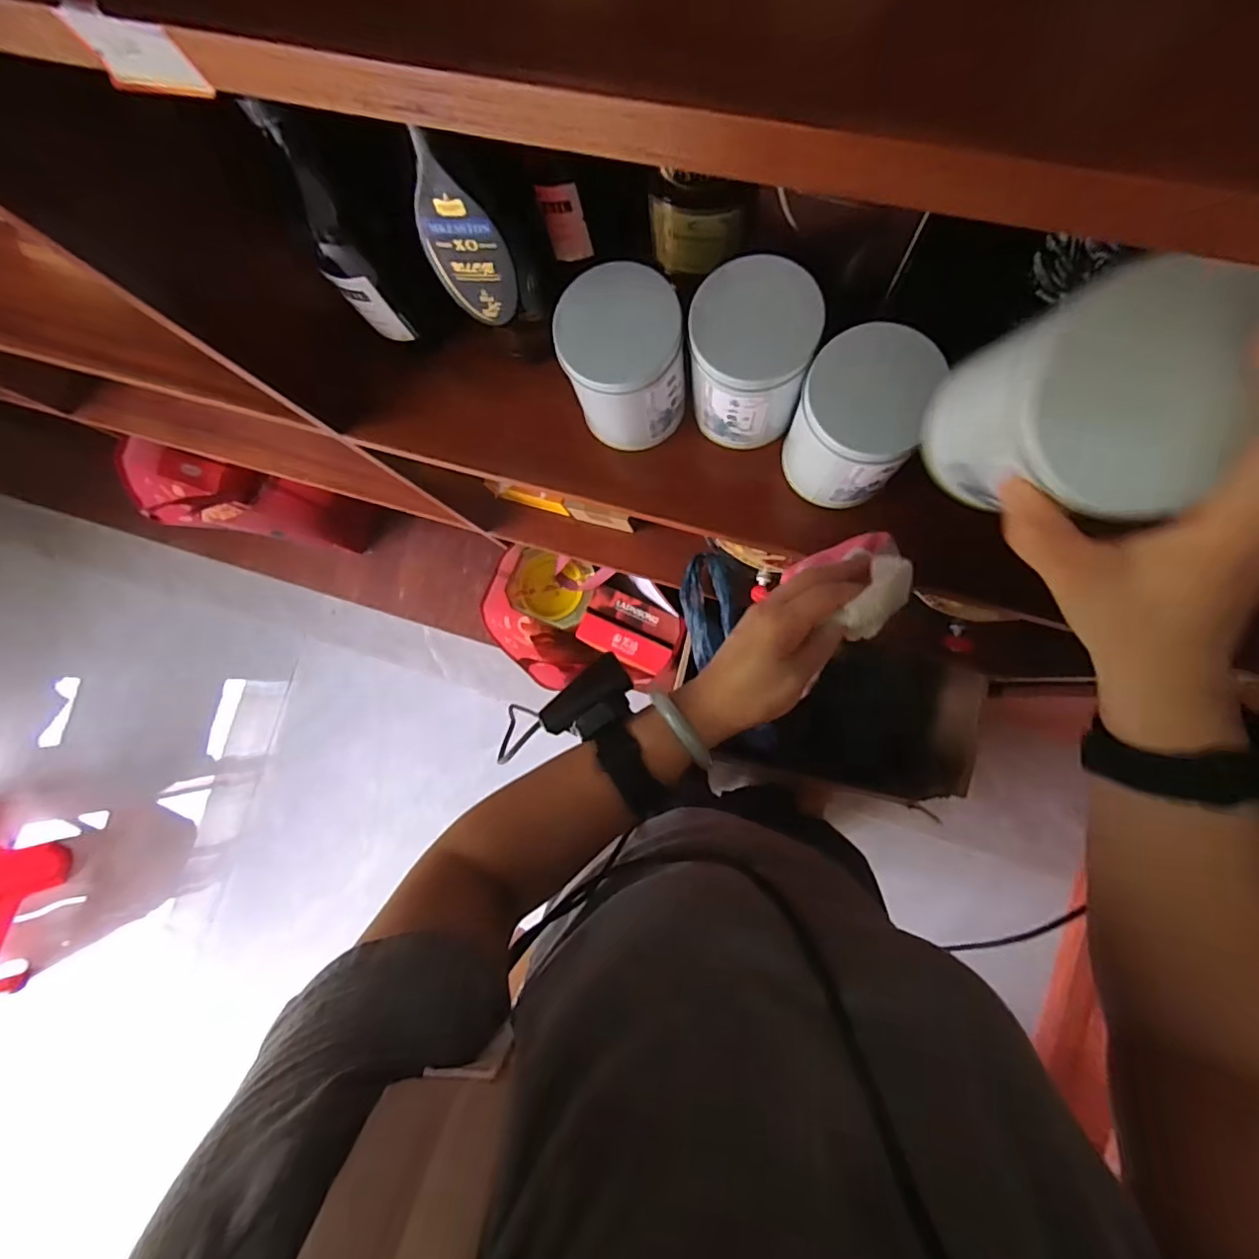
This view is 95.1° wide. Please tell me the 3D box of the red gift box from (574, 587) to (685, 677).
[{"bbox_3d":[0.002,0.000,1.066,0.176,0.052,0.115,23,88,9],"label":"red gift box"}]

